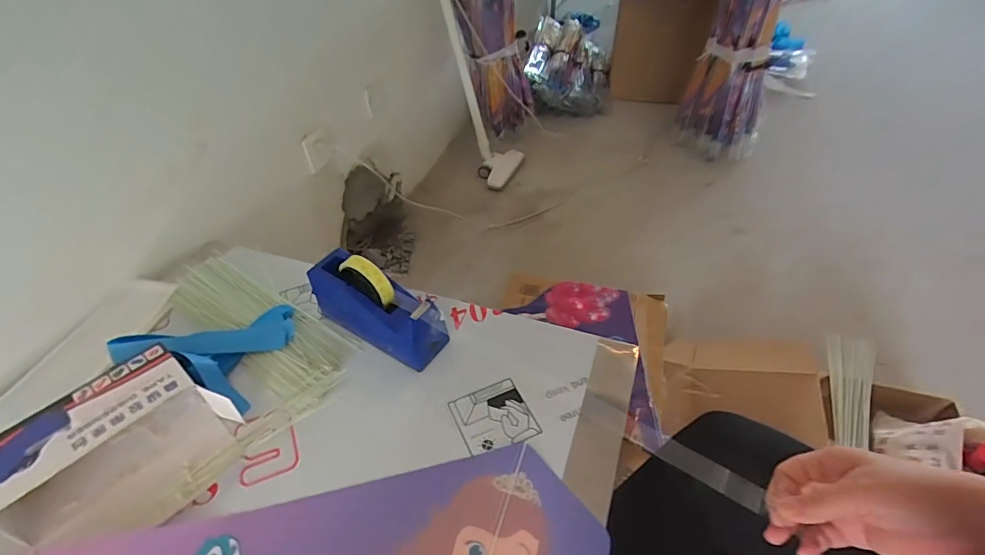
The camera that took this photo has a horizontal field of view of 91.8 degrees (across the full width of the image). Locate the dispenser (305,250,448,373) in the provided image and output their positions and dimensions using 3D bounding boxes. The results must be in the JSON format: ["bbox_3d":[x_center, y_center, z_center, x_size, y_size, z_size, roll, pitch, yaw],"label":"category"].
[{"bbox_3d":[-0.166,0.037,0.678,0.209,0.118,0.066,24,50,23],"label":"dispenser"}]

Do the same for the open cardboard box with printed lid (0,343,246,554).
[{"bbox_3d":[-0.446,0.205,0.551,0.250,0.072,0.178,-34,53,-28],"label":"open cardboard box with printed lid"}]

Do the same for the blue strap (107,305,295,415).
[{"bbox_3d":[-0.406,0.079,0.698,0.223,0.044,0.176,14,47,16],"label":"blue strap"}]

